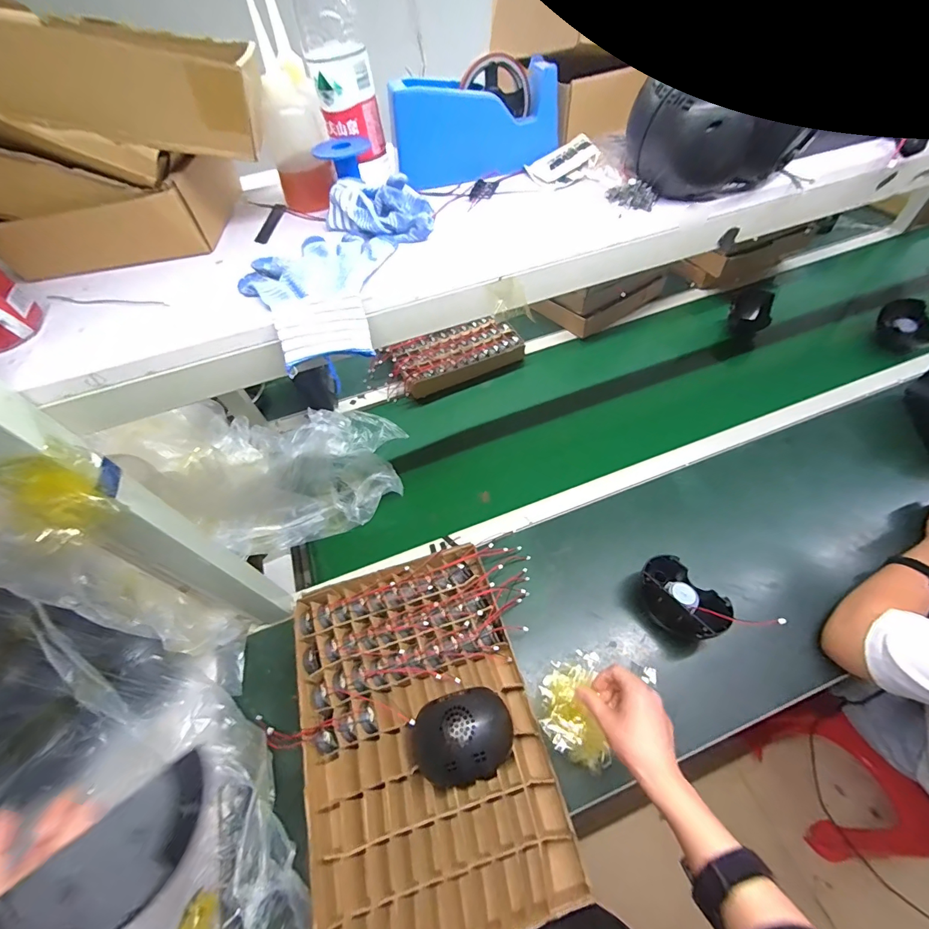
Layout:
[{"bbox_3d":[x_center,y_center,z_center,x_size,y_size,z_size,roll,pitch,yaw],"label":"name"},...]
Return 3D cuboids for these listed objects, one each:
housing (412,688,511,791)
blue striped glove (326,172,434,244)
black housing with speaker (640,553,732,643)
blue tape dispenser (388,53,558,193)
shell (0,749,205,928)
[{"bbox_3d":[-0.003,0.345,0.523,0.127,0.075,0.095,-15,55,-5],"label":"housing"},{"bbox_3d":[-0.091,-0.264,0.423,0.112,0.043,0.087,-10,55,-2],"label":"blue striped glove"},{"bbox_3d":[0.333,0.213,0.644,0.094,0.071,0.130,-30,57,-15],"label":"black housing with speaker"},{"bbox_3d":[0.010,-0.399,0.489,0.196,0.096,0.054,-14,55,-4],"label":"blue tape dispenser"},{"bbox_3d":[-0.236,0.272,0.288,0.117,0.040,0.065,-33,92,-35],"label":"shell"}]

